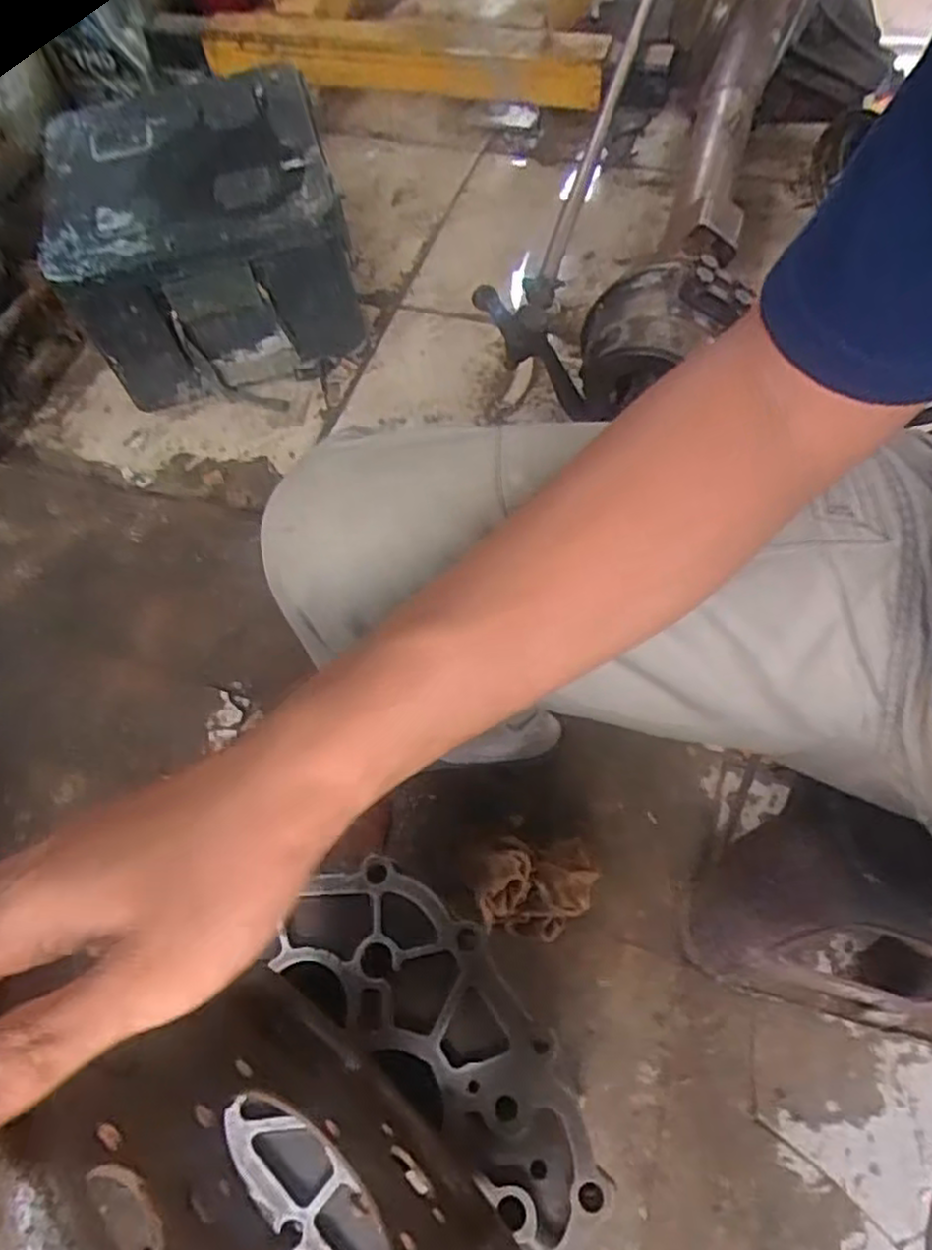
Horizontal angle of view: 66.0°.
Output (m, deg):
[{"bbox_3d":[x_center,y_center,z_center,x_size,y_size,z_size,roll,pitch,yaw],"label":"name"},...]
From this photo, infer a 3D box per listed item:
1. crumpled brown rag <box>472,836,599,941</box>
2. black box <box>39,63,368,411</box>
[{"bbox_3d":[0.063,0.238,0.655,0.111,0.081,0.086,-6,63,1],"label":"crumpled brown rag"},{"bbox_3d":[-0.348,-0.520,0.996,0.349,0.245,0.333,-14,63,-3],"label":"black box"}]

